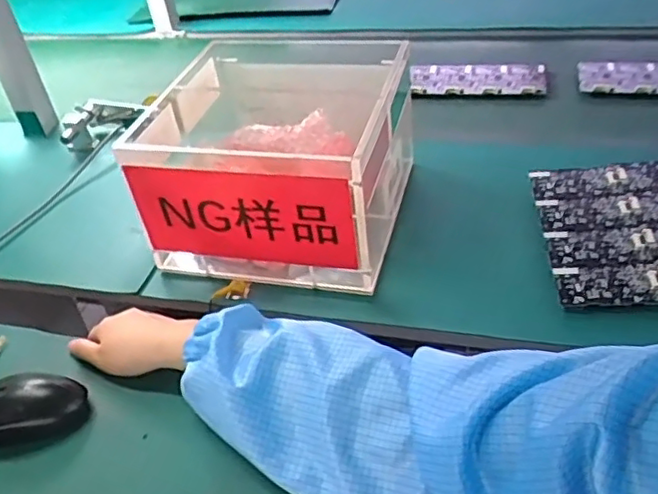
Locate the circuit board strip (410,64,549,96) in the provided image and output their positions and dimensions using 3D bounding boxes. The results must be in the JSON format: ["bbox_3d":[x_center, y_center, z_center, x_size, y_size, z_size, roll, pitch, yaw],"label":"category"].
[{"bbox_3d":[0.239,-0.270,1.027,0.213,0.017,0.087,3,39,13],"label":"circuit board strip"}]

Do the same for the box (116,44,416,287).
[{"bbox_3d":[-0.062,-0.107,0.742,0.283,0.163,0.268,5,40,15],"label":"box"}]

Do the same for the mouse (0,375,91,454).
[{"bbox_3d":[-0.264,0.140,0.543,0.110,0.033,0.057,-12,38,-6],"label":"mouse"}]

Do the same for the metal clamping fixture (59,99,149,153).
[{"bbox_3d":[-0.354,-0.192,0.995,0.129,0.051,0.069,-25,41,-21],"label":"metal clamping fixture"}]

